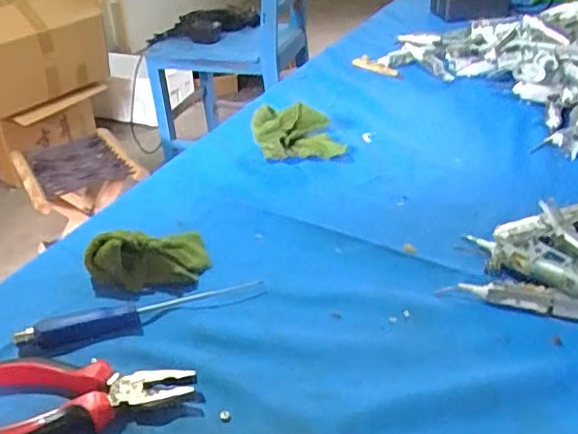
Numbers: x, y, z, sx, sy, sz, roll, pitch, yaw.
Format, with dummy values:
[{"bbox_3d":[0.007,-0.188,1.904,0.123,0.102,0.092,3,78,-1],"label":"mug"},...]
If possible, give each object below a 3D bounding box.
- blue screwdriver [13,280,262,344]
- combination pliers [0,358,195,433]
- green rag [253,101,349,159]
[{"bbox_3d":[-0.117,0.075,0.484,0.191,0.017,0.024,-12,33,-13],"label":"blue screwdriver"},{"bbox_3d":[-0.146,0.120,0.414,0.153,0.020,0.069,-8,32,-7],"label":"combination pliers"},{"bbox_3d":[0.010,-0.102,0.732,0.107,0.048,0.064,-7,32,-4],"label":"green rag"}]

